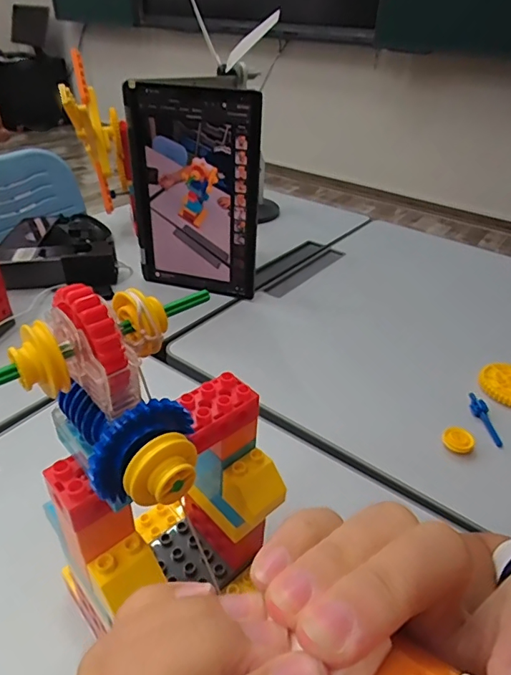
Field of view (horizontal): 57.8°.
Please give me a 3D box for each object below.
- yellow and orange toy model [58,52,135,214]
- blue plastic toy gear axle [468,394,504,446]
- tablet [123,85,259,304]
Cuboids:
[{"bbox_3d":[-0.289,-0.367,0.841,0.069,0.222,0.185,-3,36,-10],"label":"yellow and orange toy model"},{"bbox_3d":[0.274,0.094,0.551,0.010,0.024,0.081,0,35,-6],"label":"blue plastic toy gear axle"},{"bbox_3d":[-0.094,-0.208,0.711,0.202,0.316,0.013,11,36,10],"label":"tablet"}]

